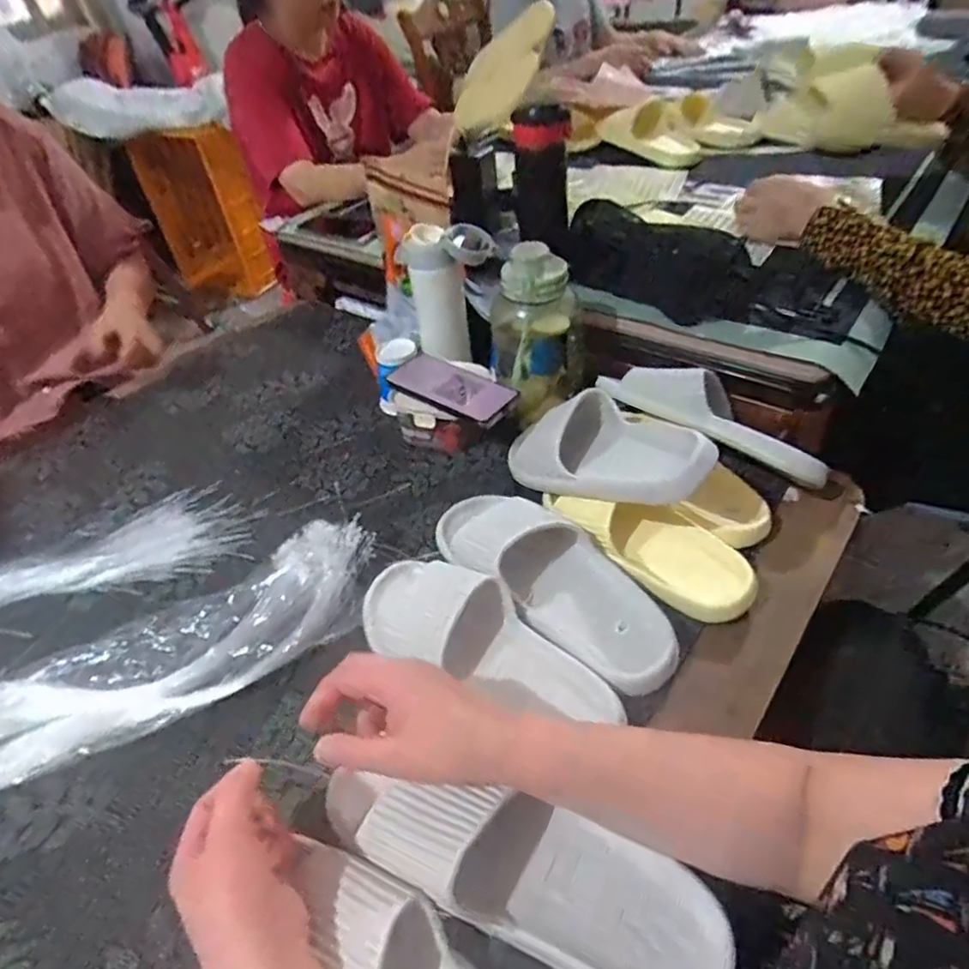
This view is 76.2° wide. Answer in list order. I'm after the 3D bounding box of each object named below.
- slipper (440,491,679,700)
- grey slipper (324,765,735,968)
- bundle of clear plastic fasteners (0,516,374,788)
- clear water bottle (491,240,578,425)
[{"bbox_3d":[0.058,0.082,0.569,0.101,0.061,0.266,-30,46,-24],"label":"slipper"},{"bbox_3d":[0.018,0.247,0.399,0.265,0.059,0.079,17,46,12],"label":"grey slipper"},{"bbox_3d":[-0.305,0.160,0.564,0.444,0.039,0.131,-23,44,-17],"label":"bundle of clear plastic fasteners"},{"bbox_3d":[0.061,-0.186,0.743,0.104,0.198,0.104,-8,41,0],"label":"clear water bottle"}]

